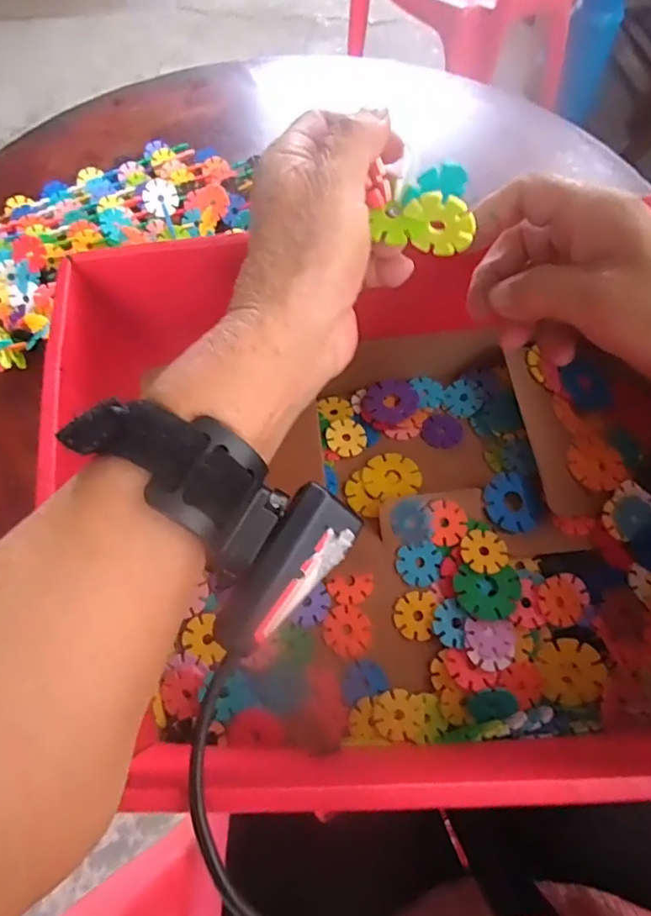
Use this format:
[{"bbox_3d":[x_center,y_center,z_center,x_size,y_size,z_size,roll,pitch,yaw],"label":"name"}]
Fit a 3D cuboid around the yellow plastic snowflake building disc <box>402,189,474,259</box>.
[{"bbox_3d":[0.049,-0.100,0.237,0.029,0.030,0.004,24,67,8],"label":"yellow plastic snowflake building disc"}]

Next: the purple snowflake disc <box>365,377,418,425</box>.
[{"bbox_3d":[0.054,-0.047,0.448,0.043,0.008,0.042,-3,61,6],"label":"purple snowflake disc"}]

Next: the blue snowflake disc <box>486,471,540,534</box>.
[{"bbox_3d":[0.136,0.032,0.401,0.040,0.005,0.043,3,72,-10],"label":"blue snowflake disc"}]

